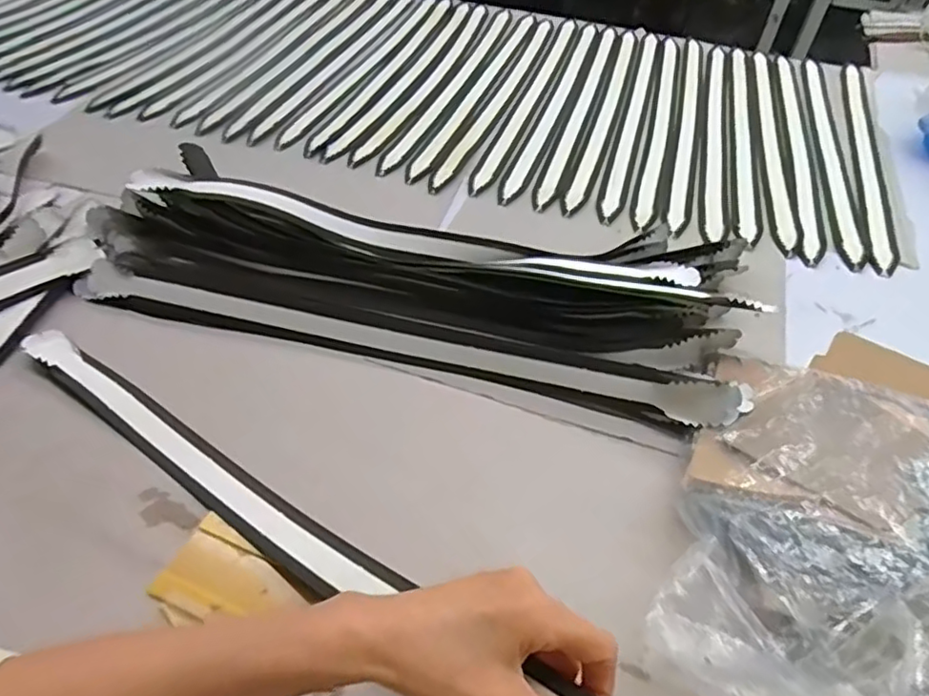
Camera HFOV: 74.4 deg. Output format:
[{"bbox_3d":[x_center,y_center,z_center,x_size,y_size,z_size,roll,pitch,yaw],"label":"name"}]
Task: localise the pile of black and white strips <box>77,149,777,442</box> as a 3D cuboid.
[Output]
[{"bbox_3d":[-0.047,-0.078,0.590,0.619,0.075,0.215,13,48,8],"label":"pile of black and white strips"}]

